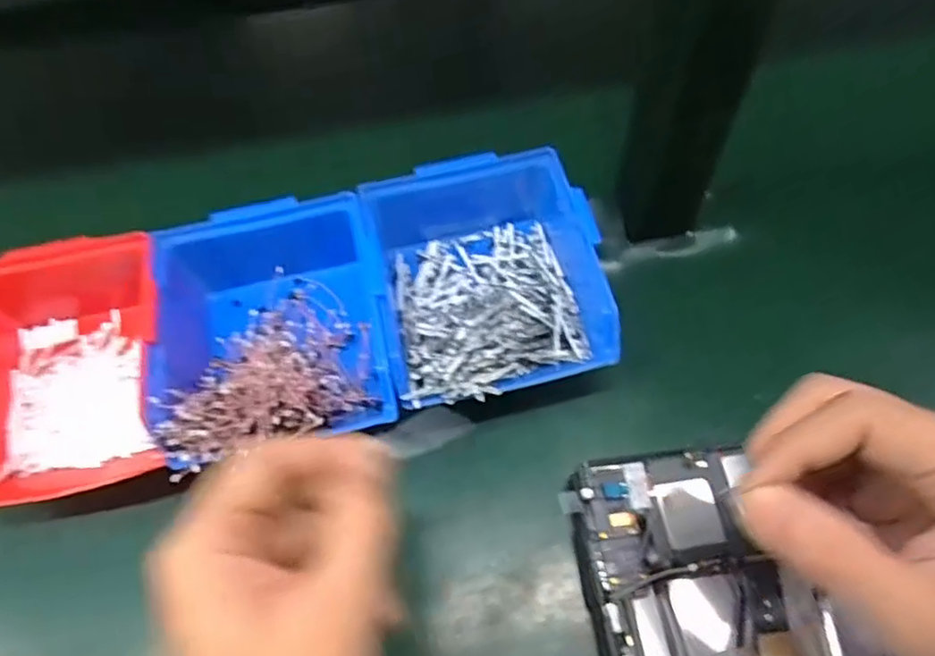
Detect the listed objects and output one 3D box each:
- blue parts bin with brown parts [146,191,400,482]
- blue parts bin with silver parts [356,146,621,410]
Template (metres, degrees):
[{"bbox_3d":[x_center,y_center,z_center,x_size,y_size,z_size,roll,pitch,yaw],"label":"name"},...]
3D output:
[{"bbox_3d":[-0.108,0.000,0.371,0.121,0.067,0.163,-10,60,-3],"label":"blue parts bin with brown parts"},{"bbox_3d":[0.007,-0.032,0.386,0.125,0.068,0.156,-15,60,-6],"label":"blue parts bin with silver parts"}]

